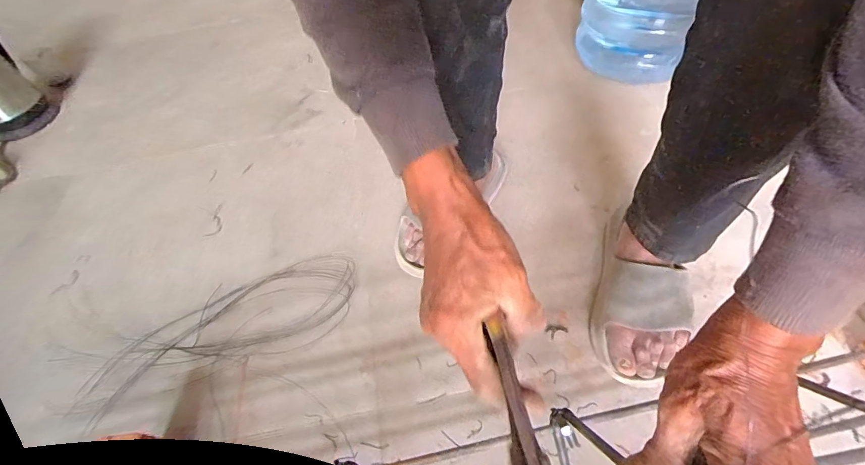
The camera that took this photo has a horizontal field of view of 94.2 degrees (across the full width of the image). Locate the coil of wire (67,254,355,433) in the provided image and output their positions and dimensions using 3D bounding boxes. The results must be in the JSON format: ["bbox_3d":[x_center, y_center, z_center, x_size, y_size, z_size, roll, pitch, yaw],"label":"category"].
[{"bbox_3d":[-0.293,0.133,0.578,0.378,0.024,0.145,-22,53,-11],"label":"coil of wire"}]

